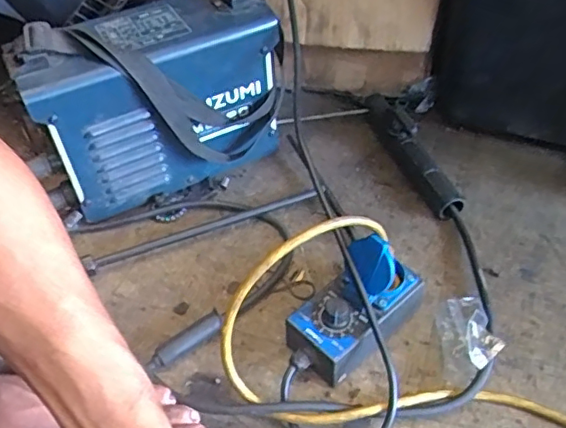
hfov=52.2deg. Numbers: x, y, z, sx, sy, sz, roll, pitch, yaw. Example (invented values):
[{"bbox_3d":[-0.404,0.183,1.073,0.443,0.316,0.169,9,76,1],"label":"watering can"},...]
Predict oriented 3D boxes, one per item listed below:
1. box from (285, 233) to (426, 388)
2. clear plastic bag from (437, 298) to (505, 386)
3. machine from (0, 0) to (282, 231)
[{"bbox_3d":[0.059,0.075,0.491,0.067,0.096,0.128,34,57,29],"label":"box"},{"bbox_3d":[0.159,0.108,0.499,0.044,0.028,0.072,-1,47,2],"label":"clear plastic bag"},{"bbox_3d":[-0.133,-0.122,0.626,0.260,0.181,0.126,-23,50,-17],"label":"machine"}]

